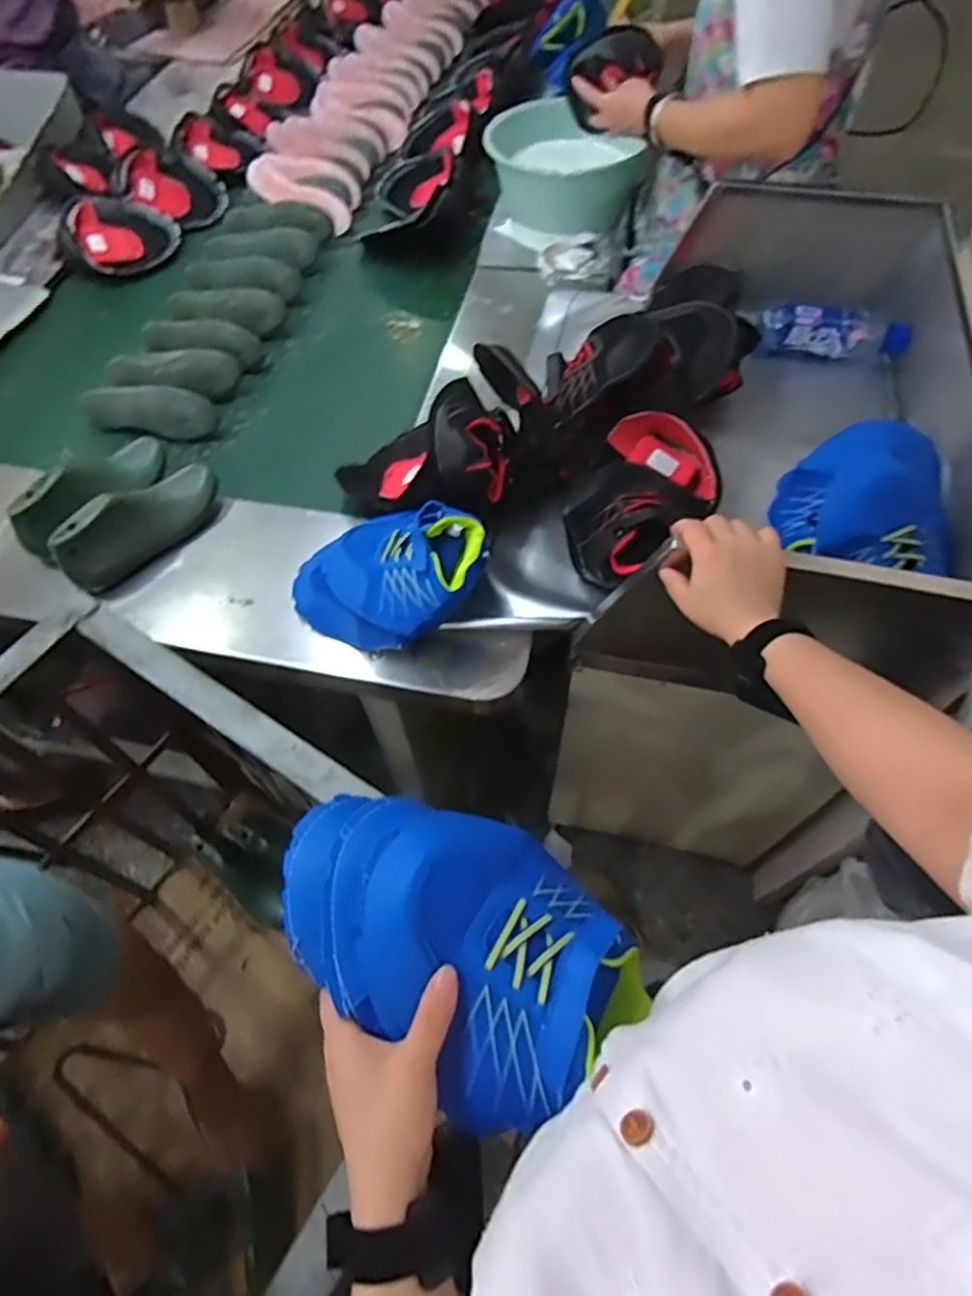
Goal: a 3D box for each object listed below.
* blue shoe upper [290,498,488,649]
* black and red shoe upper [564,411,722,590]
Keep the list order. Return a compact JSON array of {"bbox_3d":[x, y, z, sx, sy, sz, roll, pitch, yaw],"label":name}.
[{"bbox_3d":[-0.118,-0.088,0.784,0.234,0.096,0.173,0,59,1],"label":"blue shoe upper"},{"bbox_3d":[0.195,-0.186,0.817,0.160,0.078,0.250,22,62,13],"label":"black and red shoe upper"}]

